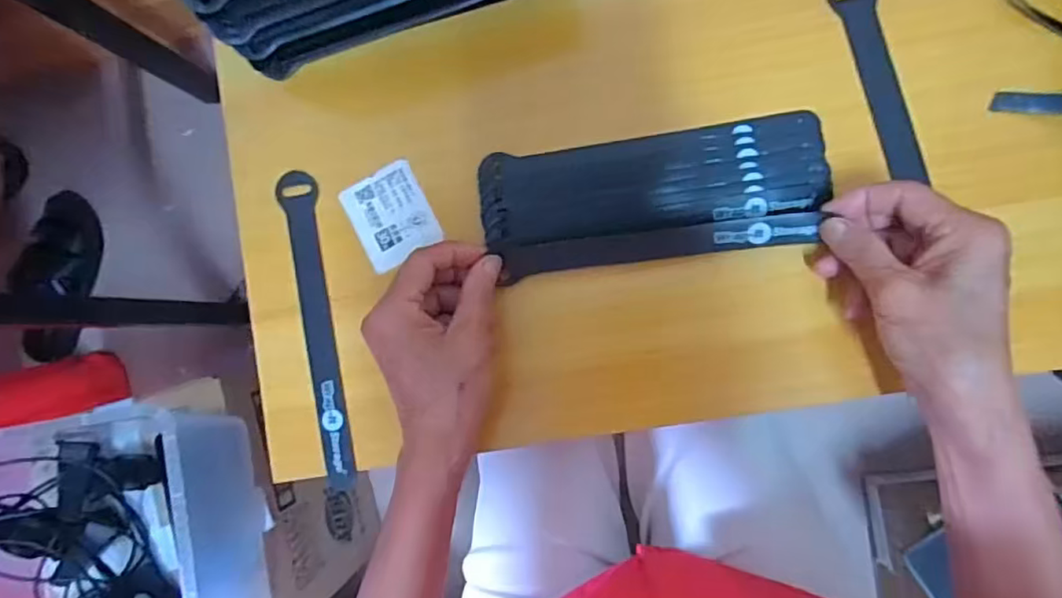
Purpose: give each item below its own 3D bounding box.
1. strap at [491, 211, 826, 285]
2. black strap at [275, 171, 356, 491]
[{"bbox_3d":[0.070,-0.031,0.351,0.176,0.018,0.021,-6,90,11],"label":"strap"},{"bbox_3d":[-0.135,0.019,0.379,0.022,0.010,0.197,-9,88,7],"label":"black strap"}]

